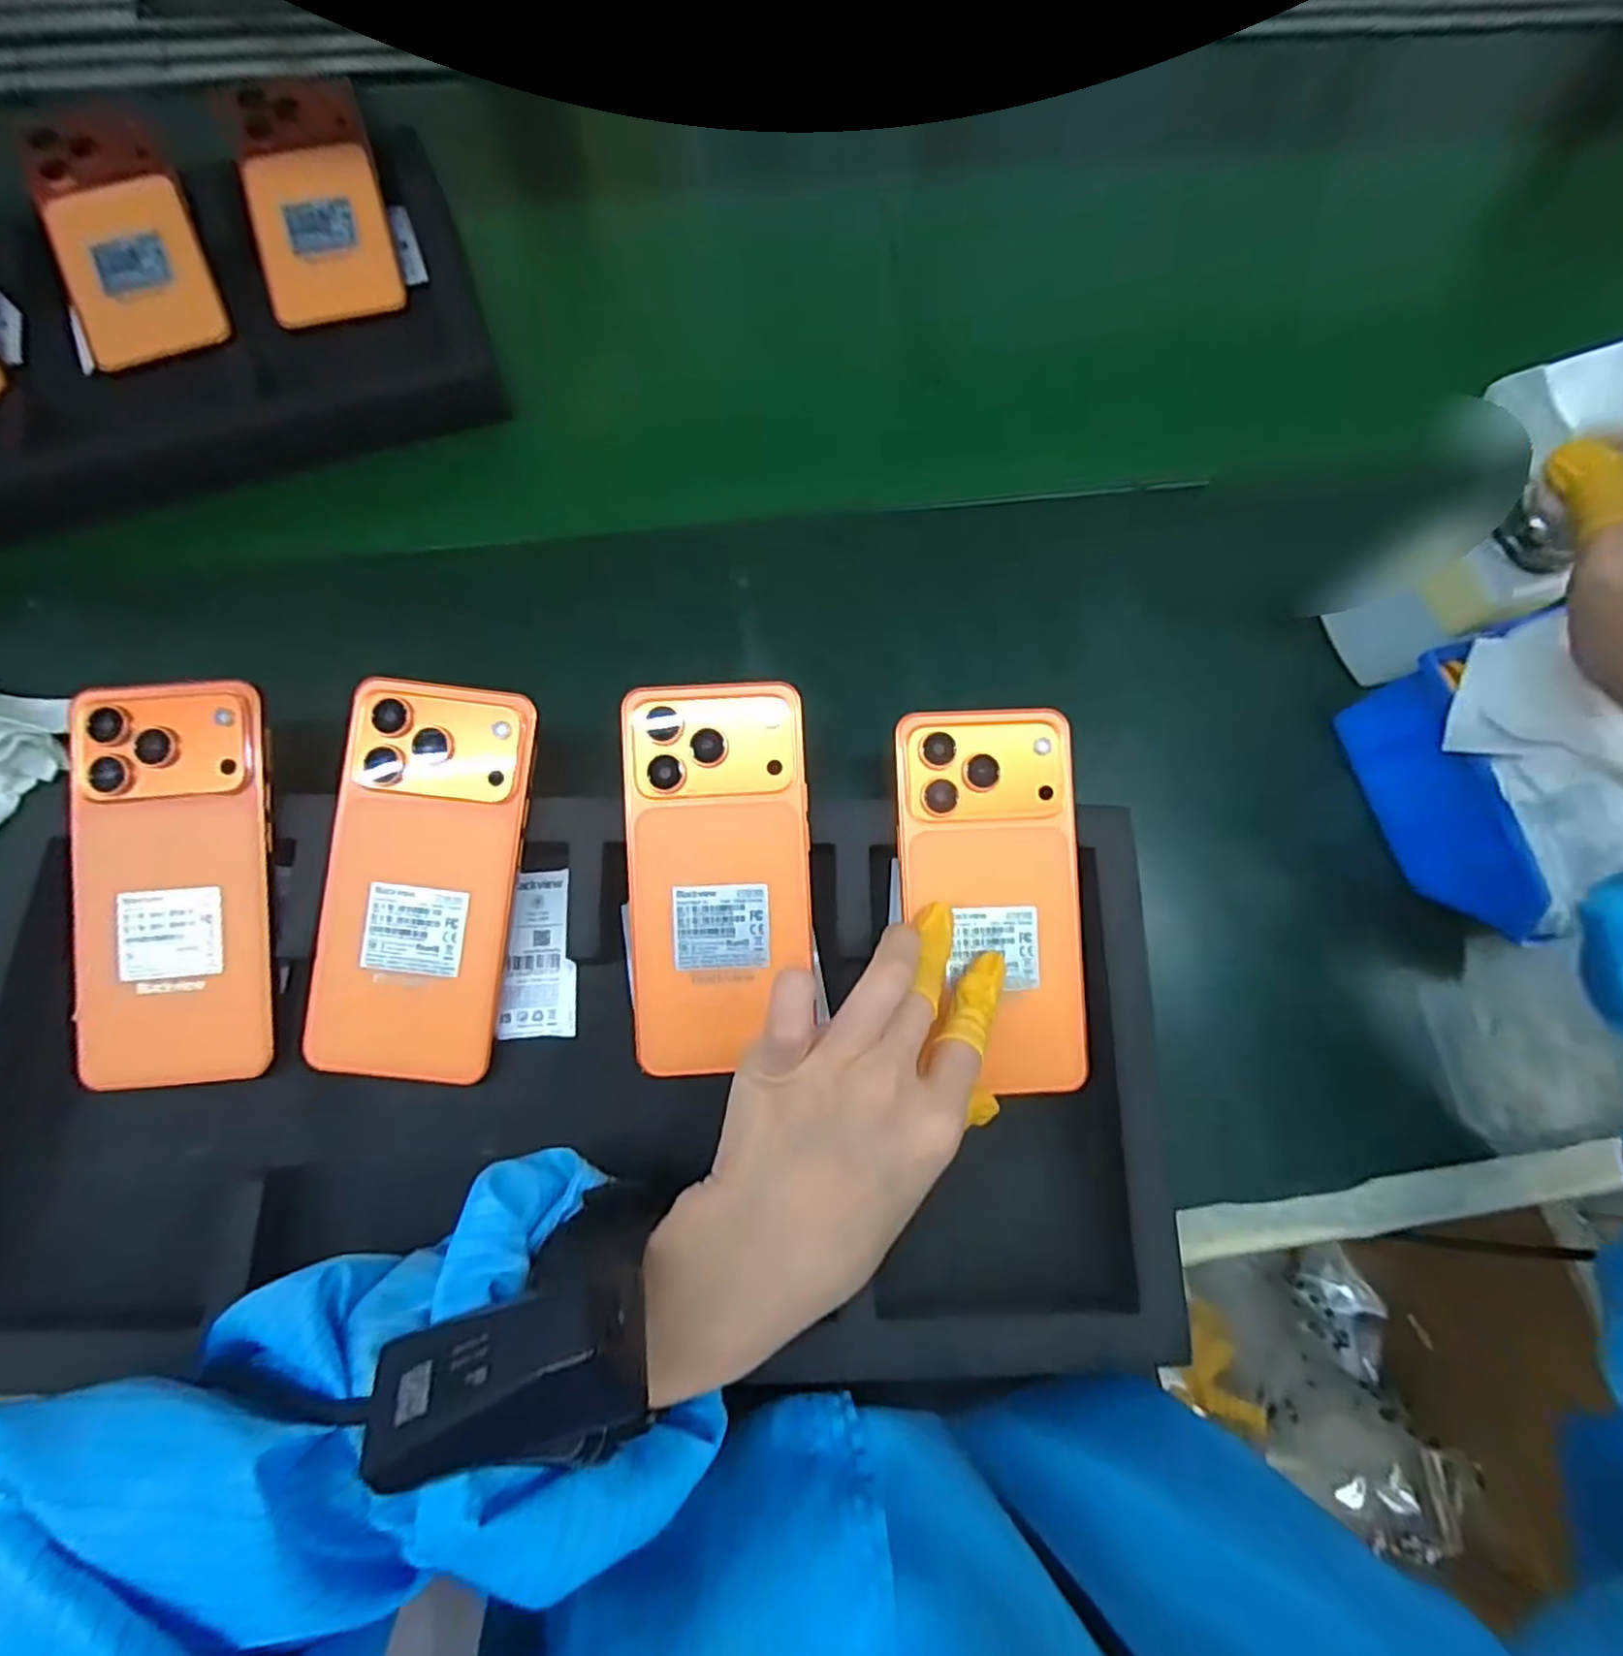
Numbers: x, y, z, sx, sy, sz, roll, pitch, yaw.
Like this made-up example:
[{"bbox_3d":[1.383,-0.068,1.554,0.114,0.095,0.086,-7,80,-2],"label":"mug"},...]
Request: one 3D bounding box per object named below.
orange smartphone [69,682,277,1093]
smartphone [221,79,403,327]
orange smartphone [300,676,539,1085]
[{"bbox_3d":[-0.264,0.023,0.295,0.074,0.013,0.162,-2,89,-2],"label":"orange smartphone"},{"bbox_3d":[-0.290,-0.365,0.420,0.072,0.017,0.149,-13,88,-5],"label":"smartphone"},{"bbox_3d":[-0.164,0.022,0.300,0.076,0.008,0.162,7,88,1],"label":"orange smartphone"}]

